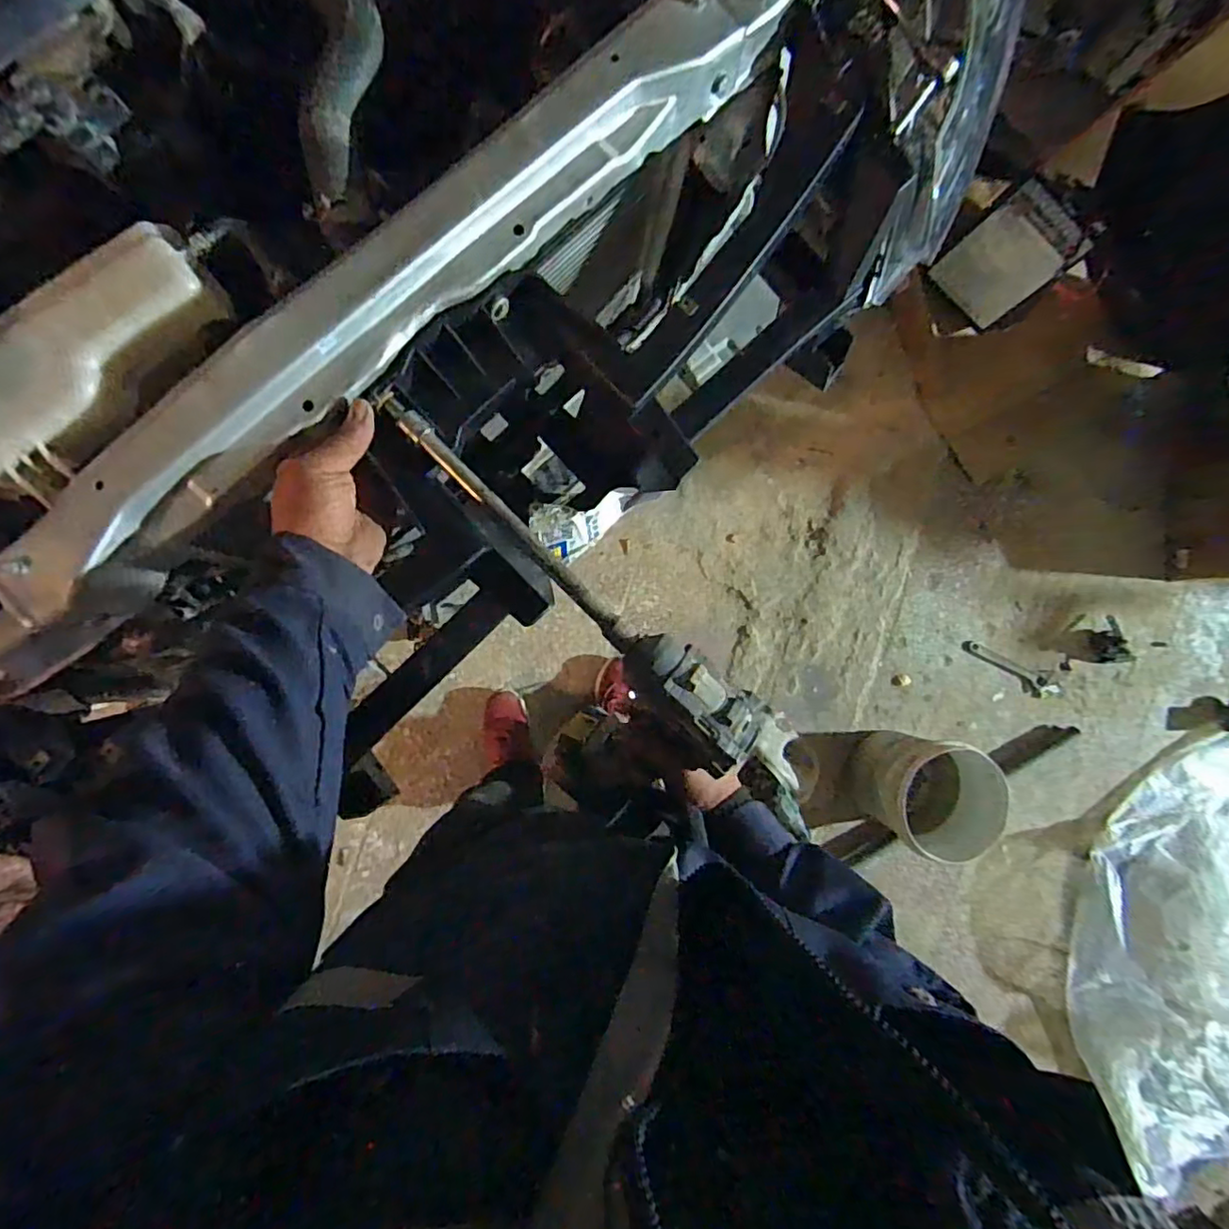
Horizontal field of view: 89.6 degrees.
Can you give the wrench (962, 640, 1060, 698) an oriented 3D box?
[{"bbox_3d":[1.059,0.153,1.646,0.301,0.013,0.057,29,86,-7],"label":"wrench"}]

